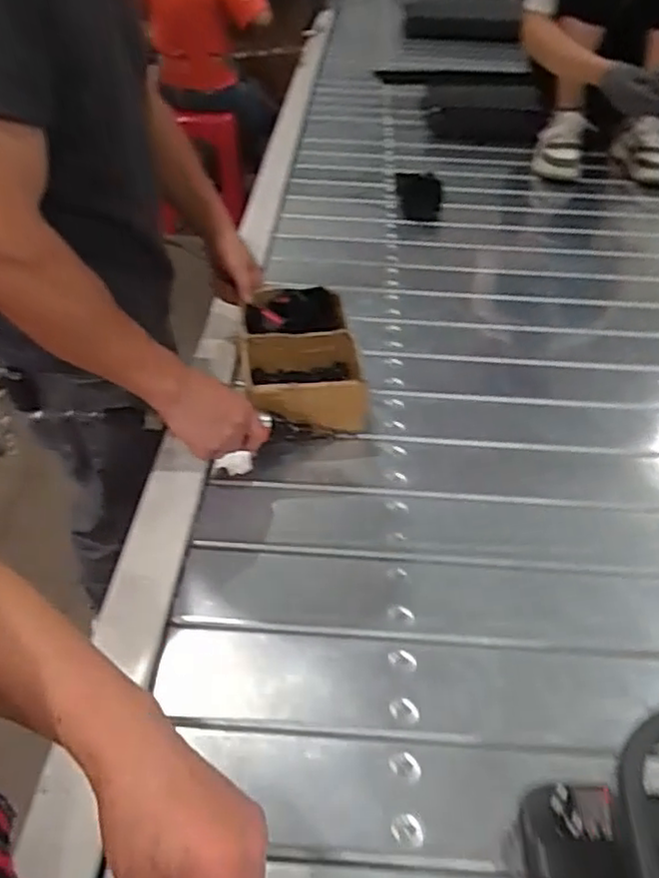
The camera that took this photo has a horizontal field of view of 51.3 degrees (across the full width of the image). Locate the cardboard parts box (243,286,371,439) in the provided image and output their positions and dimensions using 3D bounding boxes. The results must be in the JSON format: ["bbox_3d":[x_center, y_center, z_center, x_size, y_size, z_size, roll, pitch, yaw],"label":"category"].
[{"bbox_3d":[-0.036,-0.106,0.952,0.148,0.097,0.248,-3,41,-9],"label":"cardboard parts box"}]

